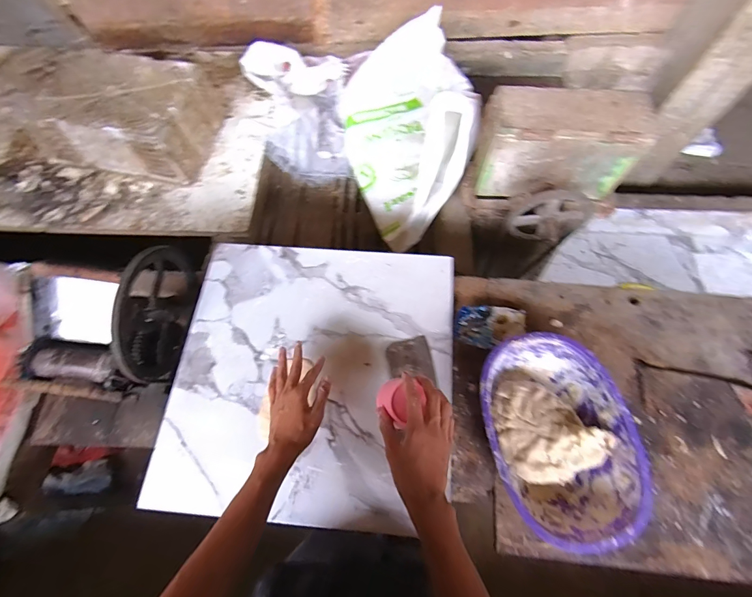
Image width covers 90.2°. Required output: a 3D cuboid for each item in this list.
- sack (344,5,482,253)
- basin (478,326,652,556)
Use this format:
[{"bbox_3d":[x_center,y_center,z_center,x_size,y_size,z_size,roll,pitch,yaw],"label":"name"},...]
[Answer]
[{"bbox_3d":[0.095,-0.557,1.132,0.388,0.255,0.767,0,67,-1],"label":"sack"},{"bbox_3d":[0.285,0.218,0.608,0.215,0.076,0.301,-13,68,-6],"label":"basin"}]

